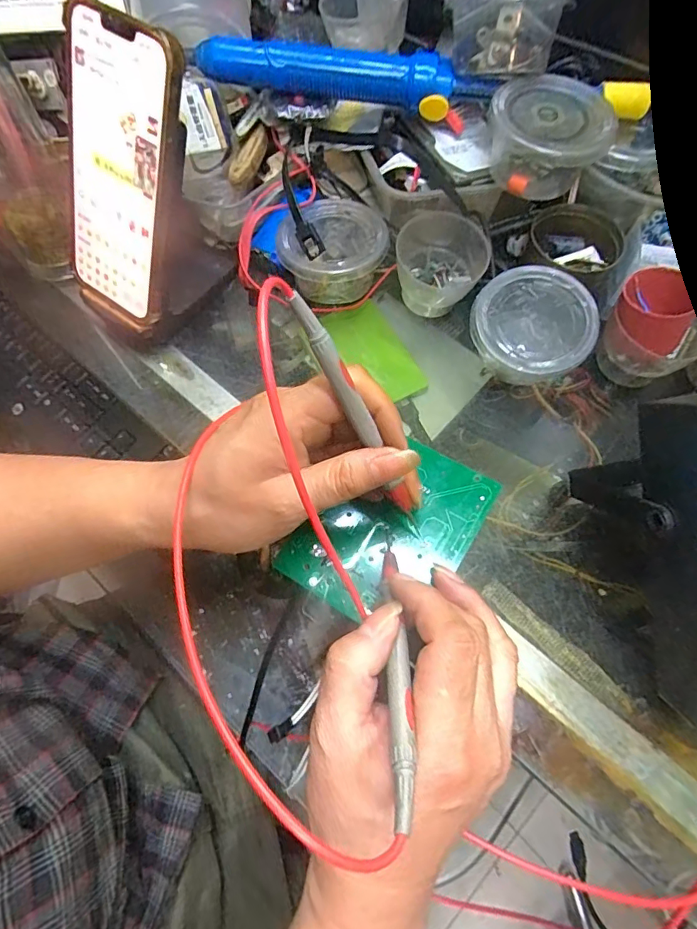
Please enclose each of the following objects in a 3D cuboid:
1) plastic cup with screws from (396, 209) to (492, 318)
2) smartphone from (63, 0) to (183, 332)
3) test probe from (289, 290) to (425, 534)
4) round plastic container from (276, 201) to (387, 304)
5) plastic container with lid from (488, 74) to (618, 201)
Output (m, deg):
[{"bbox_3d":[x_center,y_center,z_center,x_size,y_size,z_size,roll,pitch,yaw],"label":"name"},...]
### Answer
[{"bbox_3d":[0.066,-0.146,0.357,0.063,0.044,0.063,0,66,-1],"label":"plastic cup with screws"},{"bbox_3d":[-0.143,-0.175,0.310,0.079,0.167,0.020,35,39,14],"label":"smartphone"},{"bbox_3d":[0.008,-0.016,0.247,0.010,0.152,0.014,-41,35,-17],"label":"test probe"},{"bbox_3d":[-0.012,-0.157,0.367,0.075,0.044,0.074,0,66,-1],"label":"round plastic container"},{"bbox_3d":[0.129,-0.214,0.324,0.074,0.039,0.069,12,66,4],"label":"plastic container with lid"}]

